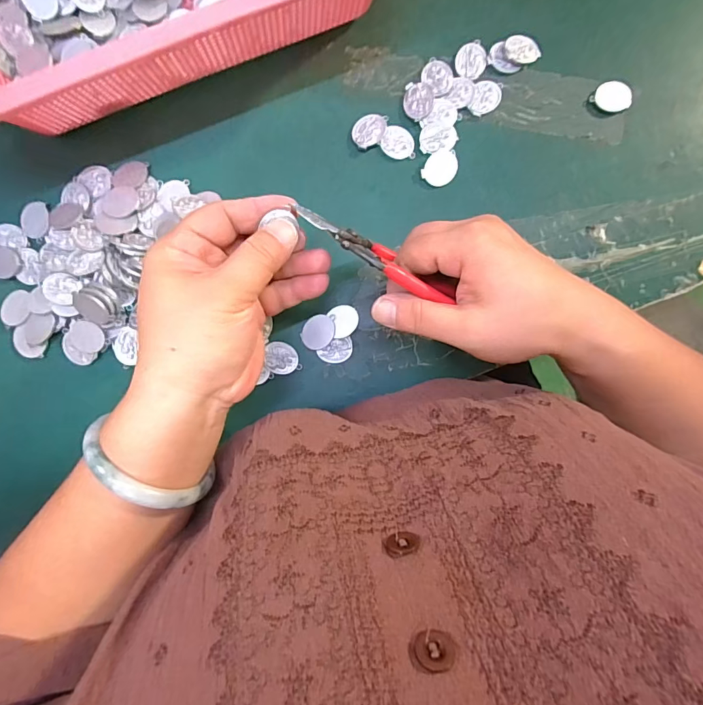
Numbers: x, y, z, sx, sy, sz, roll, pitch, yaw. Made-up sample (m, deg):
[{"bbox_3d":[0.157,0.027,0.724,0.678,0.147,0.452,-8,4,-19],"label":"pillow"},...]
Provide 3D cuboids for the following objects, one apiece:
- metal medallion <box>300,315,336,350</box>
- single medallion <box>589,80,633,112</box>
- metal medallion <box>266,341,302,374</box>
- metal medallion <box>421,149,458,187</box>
[{"bbox_3d":[-0.023,-0.014,0.295,0.023,0.006,0.024,2,89,0],"label":"metal medallion"},{"bbox_3d":[0.184,-0.179,0.300,0.024,0.006,0.021,37,89,0],"label":"single medallion"},{"bbox_3d":[-0.048,0.003,0.296,0.022,0.004,0.023,-13,89,-1],"label":"metal medallion"},{"bbox_3d":[0.063,-0.130,0.299,0.023,0.004,0.027,27,89,0],"label":"metal medallion"}]

